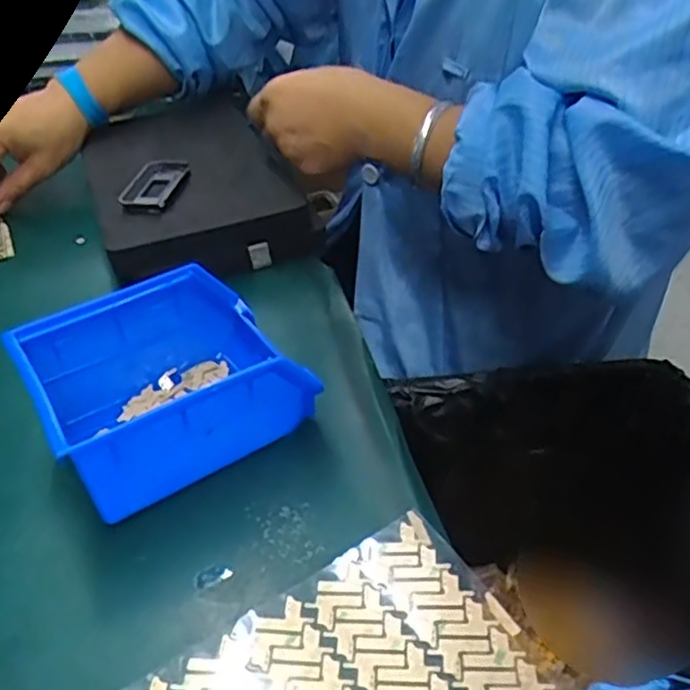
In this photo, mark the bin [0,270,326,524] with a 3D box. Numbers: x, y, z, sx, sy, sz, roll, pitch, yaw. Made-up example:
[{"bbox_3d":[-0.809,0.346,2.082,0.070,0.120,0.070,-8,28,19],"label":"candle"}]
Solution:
[{"bbox_3d":[-0.098,0.021,0.381,0.129,0.074,0.105,-26,46,-20],"label":"bin"}]

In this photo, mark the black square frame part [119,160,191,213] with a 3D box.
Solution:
[{"bbox_3d":[-0.153,-0.129,0.547,0.039,0.007,0.080,3,43,9],"label":"black square frame part"}]

